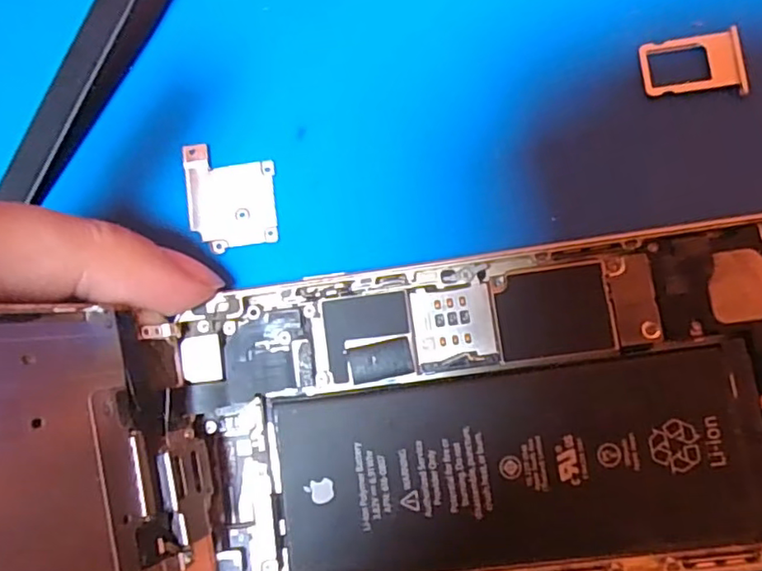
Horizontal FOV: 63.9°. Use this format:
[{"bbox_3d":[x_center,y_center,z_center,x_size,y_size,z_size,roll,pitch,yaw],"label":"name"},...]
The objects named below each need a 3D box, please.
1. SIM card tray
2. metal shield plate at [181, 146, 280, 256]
[{"bbox_3d":[0.066,-0.047,0.128,0.021,0.004,0.014,-7,83,4],"label":"SIM card tray"},{"bbox_3d":[-0.034,-0.020,0.135,0.020,0.004,0.024,-3,83,4],"label":"metal shield plate"}]

